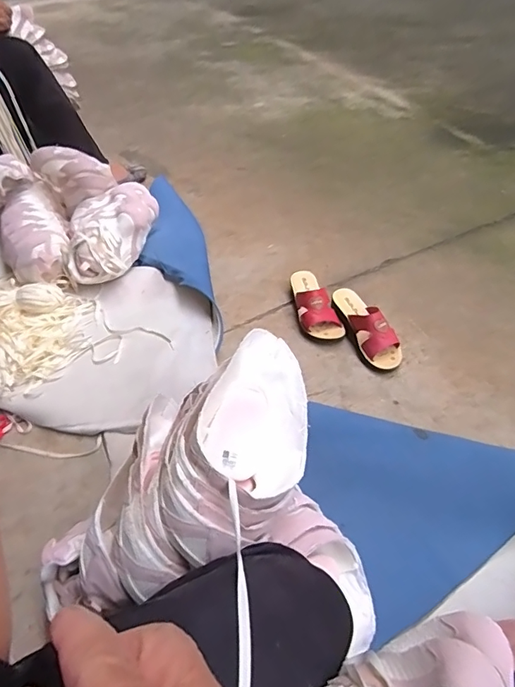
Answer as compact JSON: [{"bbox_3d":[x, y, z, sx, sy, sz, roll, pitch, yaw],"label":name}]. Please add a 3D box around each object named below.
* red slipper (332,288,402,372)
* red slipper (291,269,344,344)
[{"bbox_3d":[0.236,-0.041,1.016,0.078,0.080,0.219,-21,51,-15],"label":"red slipper"},{"bbox_3d":[0.137,-0.100,1.076,0.096,0.075,0.206,-6,49,-2],"label":"red slipper"}]

